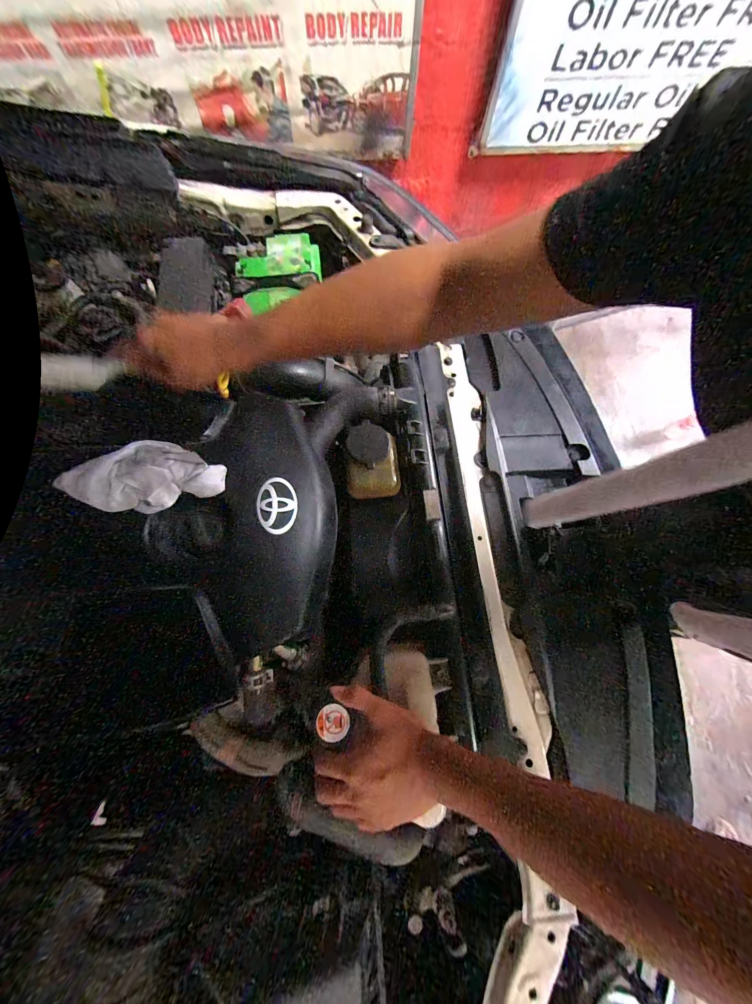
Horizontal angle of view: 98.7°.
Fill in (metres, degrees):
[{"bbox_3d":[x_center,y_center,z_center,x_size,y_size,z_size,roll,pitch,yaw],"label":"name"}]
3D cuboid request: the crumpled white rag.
[{"bbox_3d":[-0.277,-0.035,0.389,0.172,0.034,0.092,2,75,0],"label":"crumpled white rag"}]

